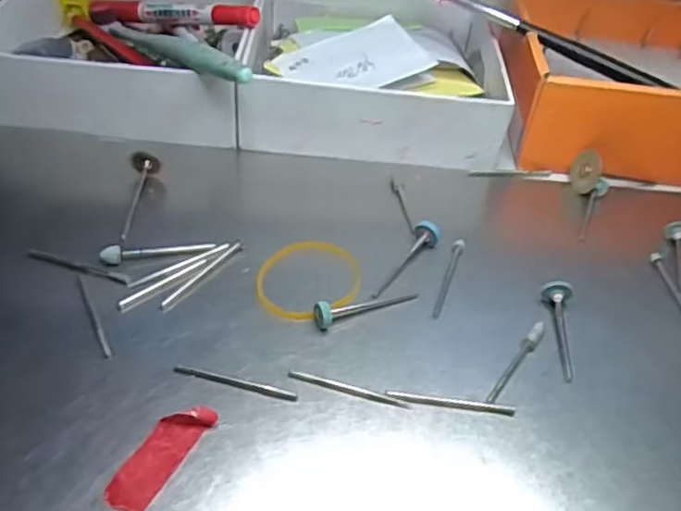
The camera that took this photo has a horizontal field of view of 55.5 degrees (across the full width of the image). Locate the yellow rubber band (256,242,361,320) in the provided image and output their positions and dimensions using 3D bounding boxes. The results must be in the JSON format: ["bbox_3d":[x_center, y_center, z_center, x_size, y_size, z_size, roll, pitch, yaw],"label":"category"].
[{"bbox_3d":[-0.014,0.008,0.259,0.044,0.004,0.040,3,44,-3],"label":"yellow rubber band"}]

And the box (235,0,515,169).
[{"bbox_3d":[0.022,-0.111,0.360,0.140,0.036,0.146,3,44,-3],"label":"box"}]

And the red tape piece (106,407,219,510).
[{"bbox_3d":[-0.055,0.060,0.197,0.015,0.006,0.038,24,47,18],"label":"red tape piece"}]

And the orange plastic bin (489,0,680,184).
[{"bbox_3d":[0.149,-0.098,0.355,0.128,0.046,0.127,6,44,1],"label":"orange plastic bin"}]

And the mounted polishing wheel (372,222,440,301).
[{"bbox_3d":[0.026,0.003,0.268,0.010,0.010,0.043,30,63,23],"label":"mounted polishing wheel"}]

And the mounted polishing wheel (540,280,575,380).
[{"bbox_3d":[0.082,0.026,0.242,0.010,0.009,0.040,9,44,4],"label":"mounted polishing wheel"}]

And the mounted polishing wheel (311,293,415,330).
[{"bbox_3d":[0.009,0.020,0.248,0.047,0.010,0.008,-9,44,-33],"label":"mounted polishing wheel"}]

